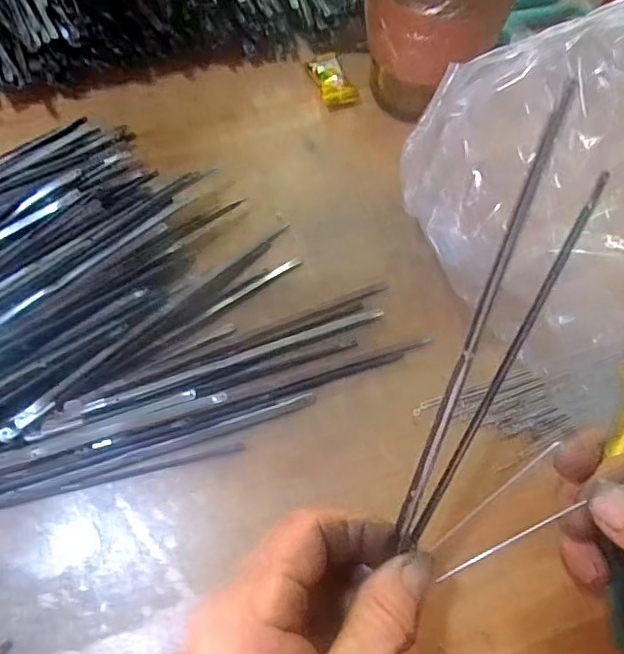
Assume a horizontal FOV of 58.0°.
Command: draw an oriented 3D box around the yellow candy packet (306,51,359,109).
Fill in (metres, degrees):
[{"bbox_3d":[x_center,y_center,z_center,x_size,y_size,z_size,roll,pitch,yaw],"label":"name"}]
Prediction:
[{"bbox_3d":[0.014,-0.175,0.393,0.025,0.016,0.048,-19,65,-13],"label":"yellow candy packet"}]

